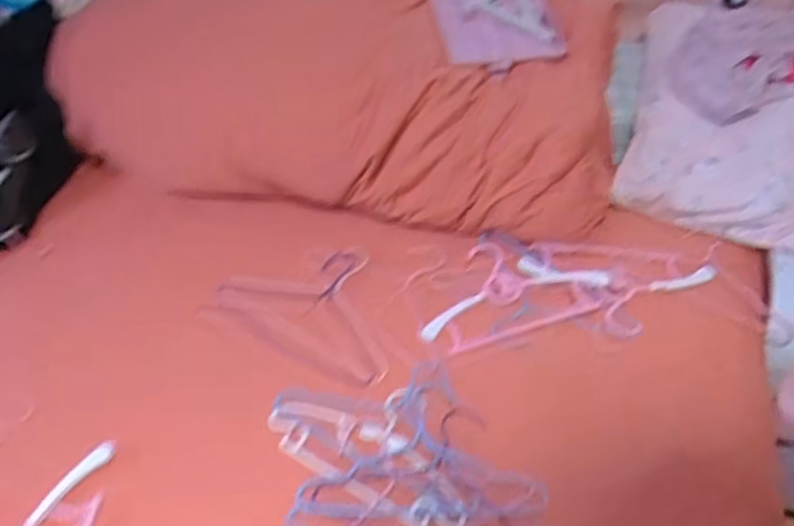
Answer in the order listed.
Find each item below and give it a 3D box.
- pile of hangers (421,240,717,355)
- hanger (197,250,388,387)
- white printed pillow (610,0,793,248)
[{"bbox_3d":[0.260,0.038,1.017,0.441,0.034,0.176,-4,46,-4],"label":"pile of hangers"},{"bbox_3d":[-0.125,0.055,1.021,0.292,0.017,0.213,17,48,16],"label":"hanger"},{"bbox_3d":[0.563,-0.238,1.119,0.323,0.070,0.392,14,84,7],"label":"white printed pillow"}]

